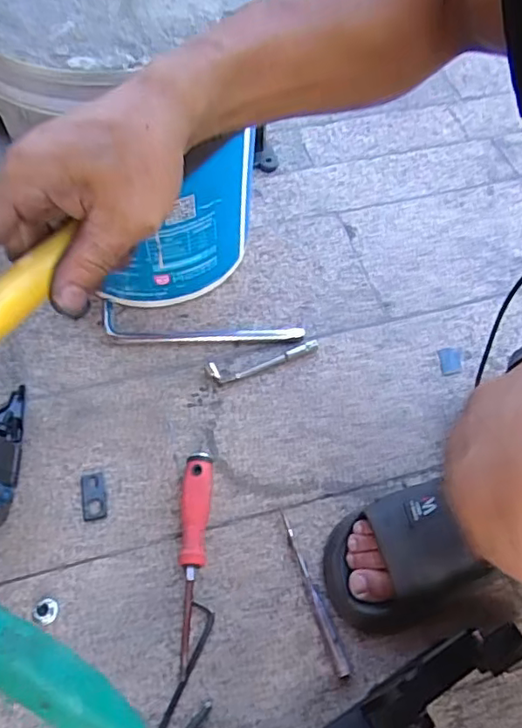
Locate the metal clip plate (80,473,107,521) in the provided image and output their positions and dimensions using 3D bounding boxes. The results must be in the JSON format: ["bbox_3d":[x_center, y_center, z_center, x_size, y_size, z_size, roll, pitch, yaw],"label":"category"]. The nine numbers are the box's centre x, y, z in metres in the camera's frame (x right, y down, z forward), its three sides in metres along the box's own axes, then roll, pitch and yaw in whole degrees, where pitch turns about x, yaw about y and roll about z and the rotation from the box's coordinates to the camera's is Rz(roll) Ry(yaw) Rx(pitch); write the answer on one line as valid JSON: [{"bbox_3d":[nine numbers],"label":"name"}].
[{"bbox_3d":[-0.179,0.141,0.633,0.024,0.004,0.051,-10,60,-9],"label":"metal clip plate"}]

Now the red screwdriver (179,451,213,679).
[{"bbox_3d":[-0.068,0.185,0.593,0.028,0.030,0.216,3,59,-1],"label":"red screwdriver"}]

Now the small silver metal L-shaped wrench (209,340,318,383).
[{"bbox_3d":[0.005,-0.006,0.717,0.136,0.010,0.025,-16,61,-12],"label":"small silver metal L-shaped wrench"}]

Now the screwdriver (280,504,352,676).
[{"bbox_3d":[0.052,0.220,0.583,0.011,0.010,0.163,-15,60,-11],"label":"screwdriver"}]

